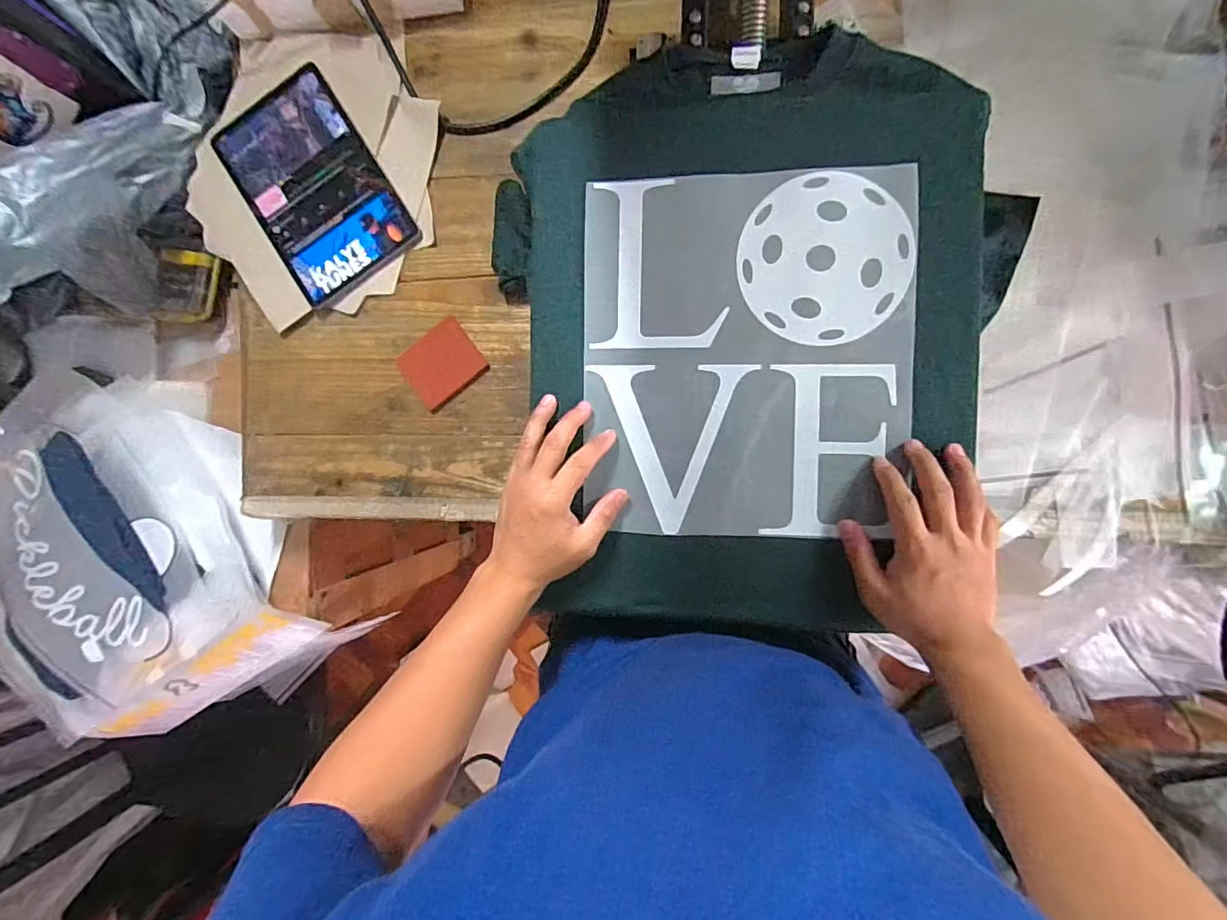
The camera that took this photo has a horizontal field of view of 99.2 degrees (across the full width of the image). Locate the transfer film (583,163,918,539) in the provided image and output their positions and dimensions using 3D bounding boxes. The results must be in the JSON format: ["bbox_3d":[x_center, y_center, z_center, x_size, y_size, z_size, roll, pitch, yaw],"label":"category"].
[{"bbox_3d":[0.115,-0.091,0.462,0.278,0.011,0.312,0,93,7],"label":"transfer film"}]

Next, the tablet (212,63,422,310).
[{"bbox_3d":[-0.353,-0.324,0.619,0.159,0.012,0.248,-32,89,7],"label":"tablet"}]

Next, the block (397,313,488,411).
[{"bbox_3d":[-0.203,-0.113,0.617,0.088,0.007,0.079,-38,88,7],"label":"block"}]

